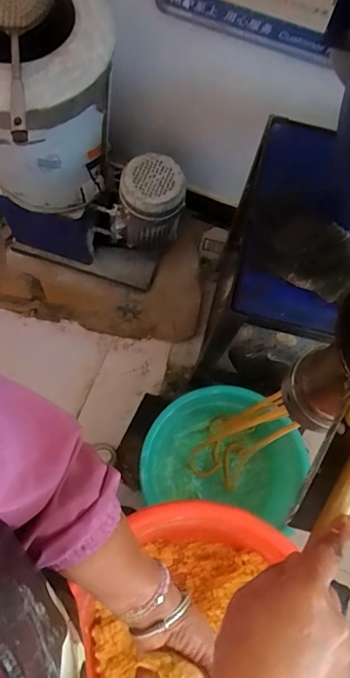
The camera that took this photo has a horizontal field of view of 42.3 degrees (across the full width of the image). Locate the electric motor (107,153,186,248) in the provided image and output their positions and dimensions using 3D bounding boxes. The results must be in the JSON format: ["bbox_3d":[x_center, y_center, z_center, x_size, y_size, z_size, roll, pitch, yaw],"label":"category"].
[{"bbox_3d":[-0.066,-0.357,1.232,0.178,0.256,0.143,13,73,0],"label":"electric motor"}]

